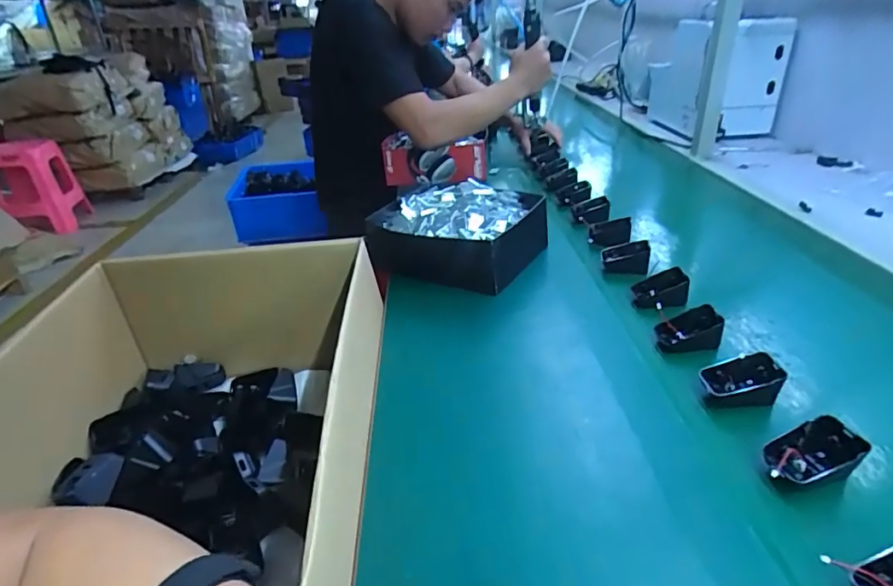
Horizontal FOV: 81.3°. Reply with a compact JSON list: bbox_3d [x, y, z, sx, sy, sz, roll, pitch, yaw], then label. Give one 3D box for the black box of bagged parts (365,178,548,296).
[{"bbox_3d":[0.012,-0.098,0.815,0.237,0.096,0.201,17,35,31],"label":"black box of bagged parts"}]

